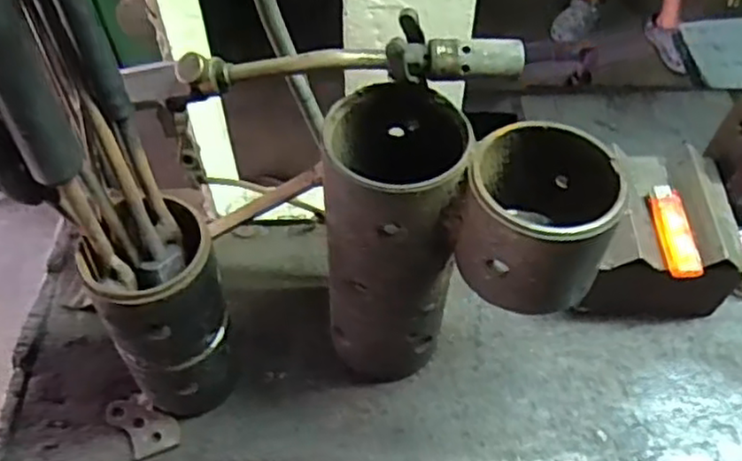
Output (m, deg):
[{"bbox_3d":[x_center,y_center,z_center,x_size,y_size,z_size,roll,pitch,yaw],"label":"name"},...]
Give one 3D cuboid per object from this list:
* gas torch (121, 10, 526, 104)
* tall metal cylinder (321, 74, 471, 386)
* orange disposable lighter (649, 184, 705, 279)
[{"bbox_3d":[-0.031,-0.103,0.430,0.243,0.054,0.034,4,52,3],"label":"gas torch"},{"bbox_3d":[0.015,0.015,0.496,0.089,0.231,0.094,3,52,2],"label":"tall metal cylinder"},{"bbox_3d":[0.240,0.000,0.547,0.025,0.015,0.078,0,52,0],"label":"orange disposable lighter"}]

